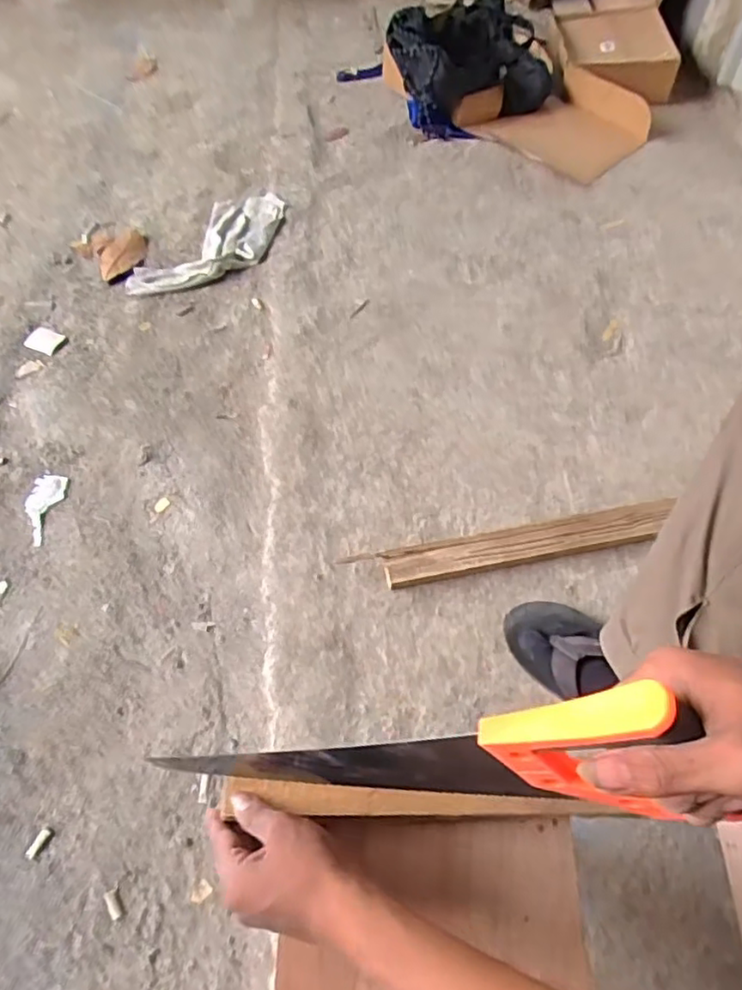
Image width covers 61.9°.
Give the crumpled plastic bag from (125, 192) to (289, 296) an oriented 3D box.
[{"bbox_3d":[-0.306,-0.496,1.228,0.164,0.026,0.366,32,64,18],"label":"crumpled plastic bag"}]

